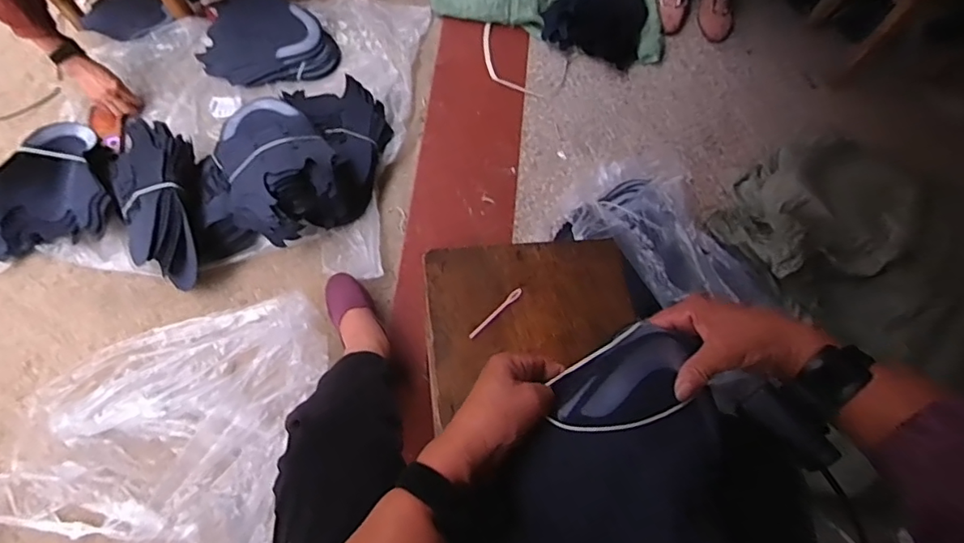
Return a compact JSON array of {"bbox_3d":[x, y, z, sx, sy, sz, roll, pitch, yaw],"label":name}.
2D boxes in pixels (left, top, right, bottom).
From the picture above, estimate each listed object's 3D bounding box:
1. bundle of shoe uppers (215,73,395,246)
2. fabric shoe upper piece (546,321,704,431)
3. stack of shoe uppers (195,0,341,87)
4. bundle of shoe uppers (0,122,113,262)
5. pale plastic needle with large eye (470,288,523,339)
[{"bbox_3d":[-0.333,-0.234,1.049,0.354,0.161,0.281,-27,72,-17],"label":"bundle of shoe uppers"},{"bbox_3d":[0.121,0.088,0.431,0.133,0.029,0.070,-29,71,-13],"label":"fabric shoe upper piece"},{"bbox_3d":[-0.501,-0.535,1.258,0.309,0.066,0.243,24,68,8],"label":"stack of shoe uppers"},{"bbox_3d":[-0.904,-0.137,1.049,0.315,0.126,0.251,-26,70,-12],"label":"bundle of shoe uppers"},{"bbox_3d":[0.015,0.044,0.579,0.078,0.004,0.009,-41,80,-20],"label":"pale plastic needle with large eye"}]

